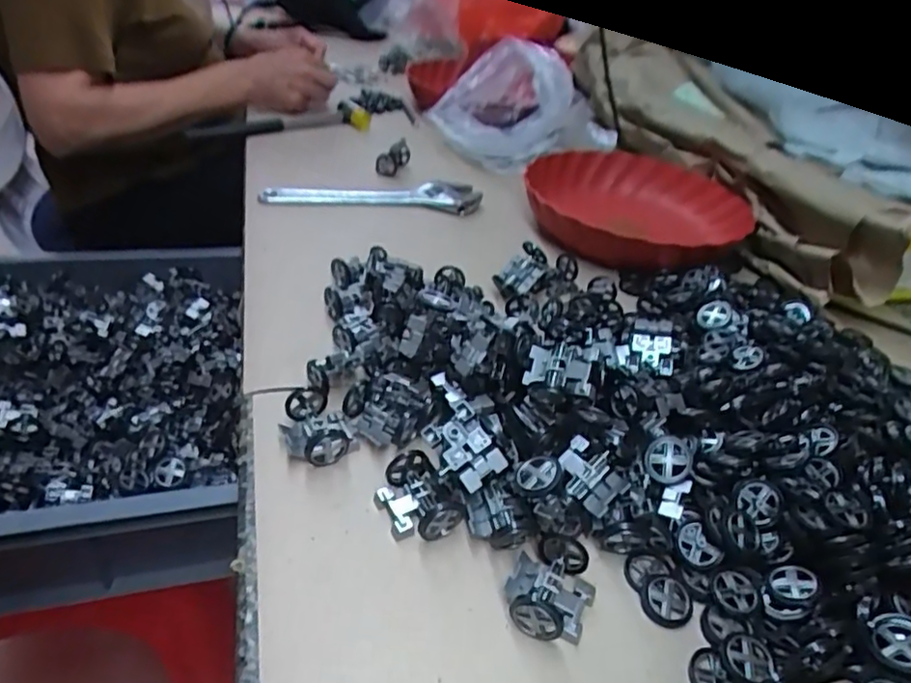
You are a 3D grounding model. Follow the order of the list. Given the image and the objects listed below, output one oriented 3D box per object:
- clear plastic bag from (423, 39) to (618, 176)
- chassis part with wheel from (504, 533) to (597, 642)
[{"bbox_3d":[0.096,-0.338,0.885,0.249,0.119,0.242,27,41,24],"label":"clear plastic bag"},{"bbox_3d":[0.051,0.127,0.329,0.042,0.025,0.053,20,39,17],"label":"chassis part with wheel"}]

